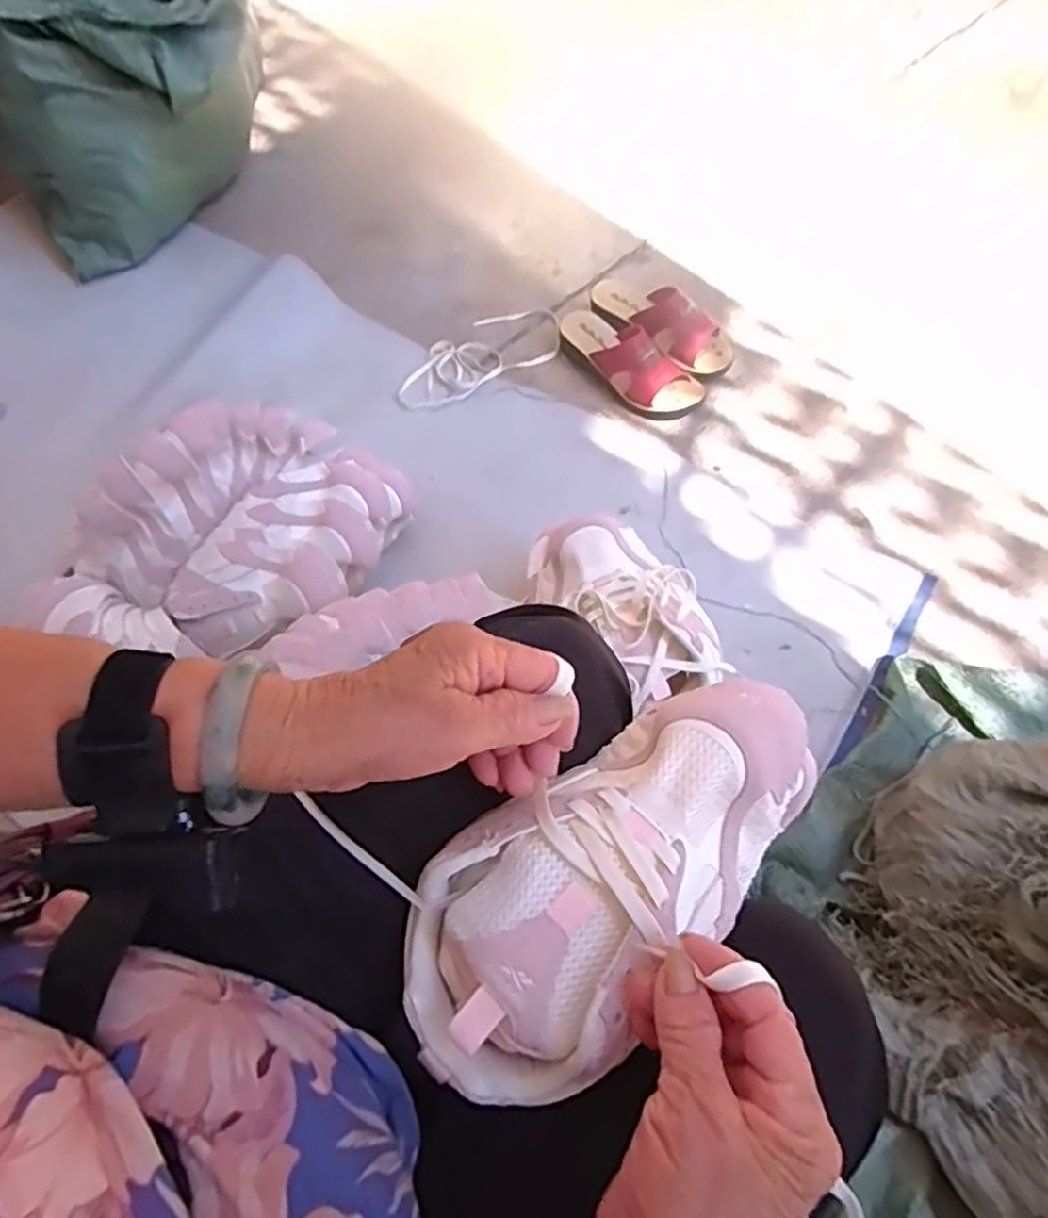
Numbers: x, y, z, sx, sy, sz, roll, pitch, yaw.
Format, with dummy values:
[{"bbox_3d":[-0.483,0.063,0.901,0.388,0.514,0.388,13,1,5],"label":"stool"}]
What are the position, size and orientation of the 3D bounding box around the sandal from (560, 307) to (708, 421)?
[{"bbox_3d":[0.138,-0.342,0.982,0.230,0.077,0.097,34,71,17],"label":"sandal"}]

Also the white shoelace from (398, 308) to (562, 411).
[{"bbox_3d":[-0.063,-0.365,1.038,0.260,0.009,0.107,-26,67,-11],"label":"white shoelace"}]

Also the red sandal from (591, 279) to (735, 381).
[{"bbox_3d":[0.186,-0.397,1.007,0.225,0.077,0.081,30,70,15],"label":"red sandal"}]

